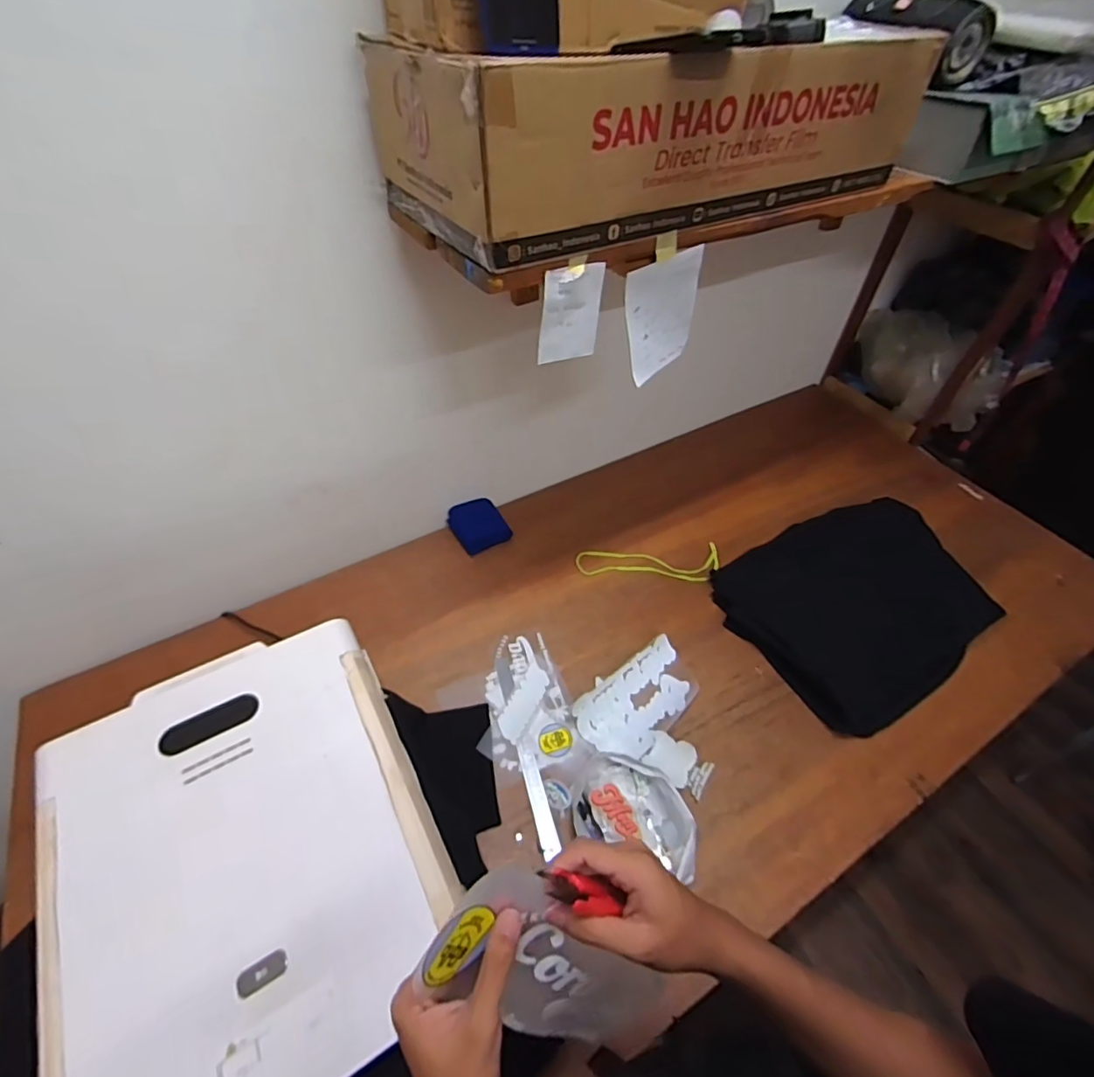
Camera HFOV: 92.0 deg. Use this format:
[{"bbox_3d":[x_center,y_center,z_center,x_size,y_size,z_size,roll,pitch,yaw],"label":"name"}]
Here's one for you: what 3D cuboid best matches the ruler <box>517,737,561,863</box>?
[{"bbox_3d":[-0.015,0.399,0.822,0.027,0.005,0.173,-16,51,-8],"label":"ruler"}]

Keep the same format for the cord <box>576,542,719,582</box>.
[{"bbox_3d":[0.220,0.057,1.115,0.304,0.012,0.098,-4,51,-4],"label":"cord"}]

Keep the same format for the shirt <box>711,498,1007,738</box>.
[{"bbox_3d":[0.634,0.112,1.055,0.516,0.061,0.383,-25,56,-19],"label":"shirt"}]

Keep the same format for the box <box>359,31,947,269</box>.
[{"bbox_3d":[0.141,-0.500,0.623,0.626,0.149,0.272,-22,55,-17],"label":"box"}]

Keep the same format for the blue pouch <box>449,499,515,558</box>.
[{"bbox_3d":[-0.151,-0.030,1.163,0.110,0.029,0.124,-25,56,-19],"label":"blue pouch"}]

